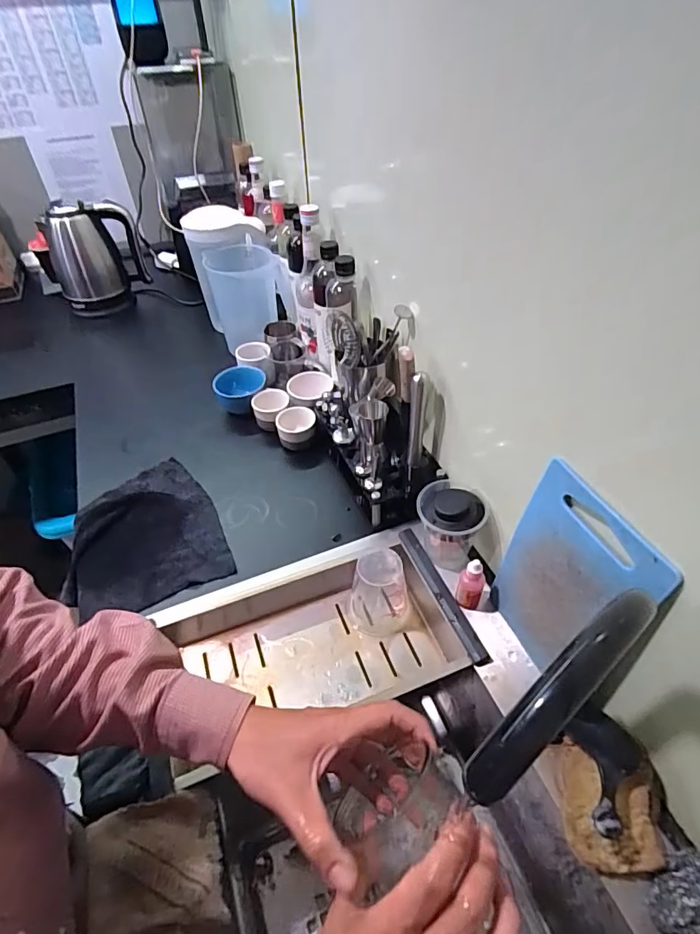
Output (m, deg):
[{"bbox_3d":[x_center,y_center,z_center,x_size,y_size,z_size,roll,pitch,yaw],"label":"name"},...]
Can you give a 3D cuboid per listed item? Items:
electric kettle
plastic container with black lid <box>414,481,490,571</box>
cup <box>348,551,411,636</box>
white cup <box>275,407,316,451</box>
[{"bbox_3d":[-0.605,-0.500,1.162,0.204,0.247,0.141,-19,48,-16],"label":"electric kettle"},{"bbox_3d":[0.131,0.082,0.640,0.086,0.106,0.083,3,45,5],"label":"plastic container with black lid"},{"bbox_3d":[0.038,0.158,0.647,0.081,0.086,0.102,-1,45,1],"label":"cup"},{"bbox_3d":[-0.091,-0.062,0.830,0.067,0.058,0.064,-4,45,-2],"label":"white cup"}]

